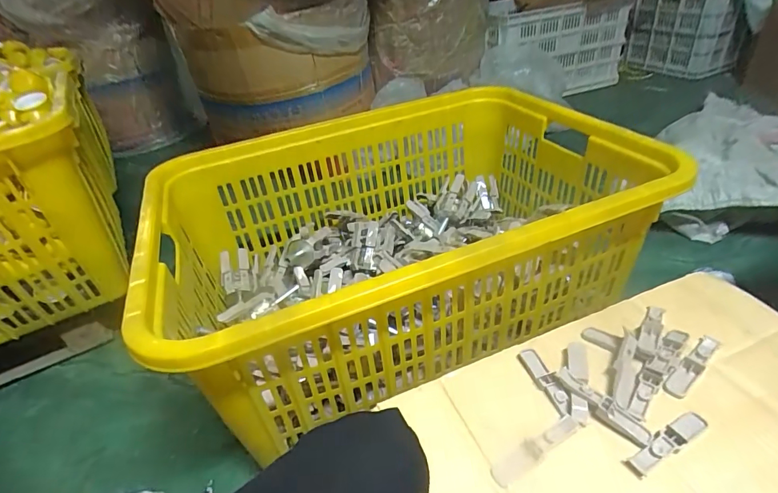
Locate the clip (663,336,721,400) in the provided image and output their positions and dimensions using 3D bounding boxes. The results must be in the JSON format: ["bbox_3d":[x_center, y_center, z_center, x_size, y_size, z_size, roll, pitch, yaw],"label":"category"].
[{"bbox_3d":[0.339,0.132,0.473,0.106,0.011,0.021,-30,41,-28],"label":"clip"}]

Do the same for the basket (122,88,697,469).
[{"bbox_3d":[0.016,-0.043,0.811,0.812,0.263,0.606,-20,37,-16],"label":"basket"}]

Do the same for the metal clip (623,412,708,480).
[{"bbox_3d":[0.270,0.189,0.411,0.096,0.017,0.020,-23,38,-20],"label":"metal clip"}]

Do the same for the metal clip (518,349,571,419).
[{"bbox_3d":[0.175,0.149,0.474,0.021,0.017,0.091,-14,36,-9],"label":"metal clip"}]

